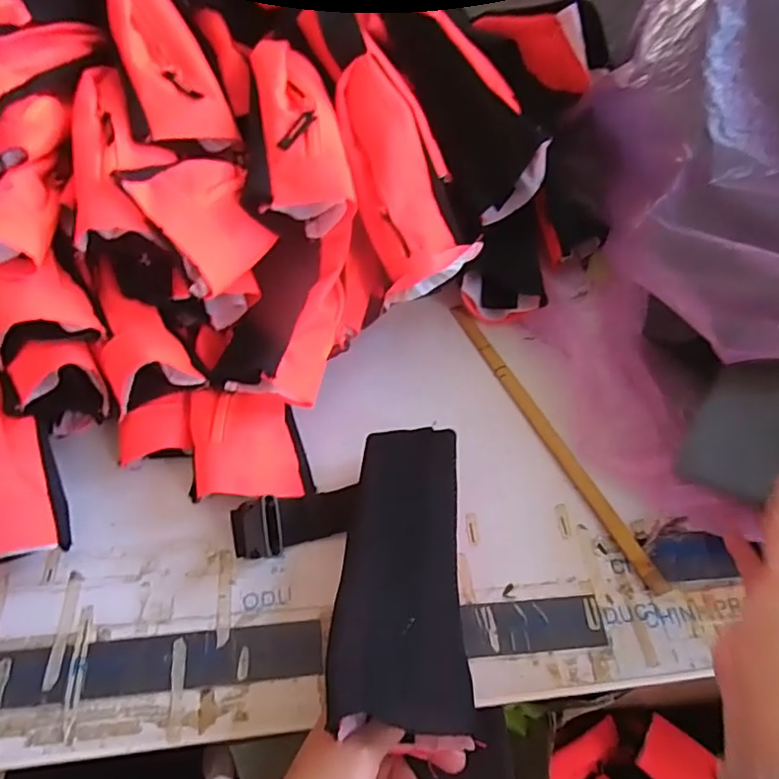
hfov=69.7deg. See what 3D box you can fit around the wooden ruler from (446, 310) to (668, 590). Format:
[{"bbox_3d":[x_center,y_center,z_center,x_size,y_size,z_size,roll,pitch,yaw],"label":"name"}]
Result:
[{"bbox_3d":[0.151,0.039,0.542,0.019,0.008,0.334,-21,59,-16],"label":"wooden ruler"}]

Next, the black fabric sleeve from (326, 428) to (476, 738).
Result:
[{"bbox_3d":[0.011,0.124,0.413,0.092,0.023,0.215,4,54,-1],"label":"black fabric sleeve"}]

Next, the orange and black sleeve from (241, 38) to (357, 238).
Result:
[{"bbox_3d":[-0.085,-0.233,0.506,0.087,0.072,0.207,-6,56,-7],"label":"orange and black sleeve"}]

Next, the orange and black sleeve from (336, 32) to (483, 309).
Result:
[{"bbox_3d":[0.018,-0.202,0.519,0.103,0.050,0.228,-15,90,-13],"label":"orange and black sleeve"}]

